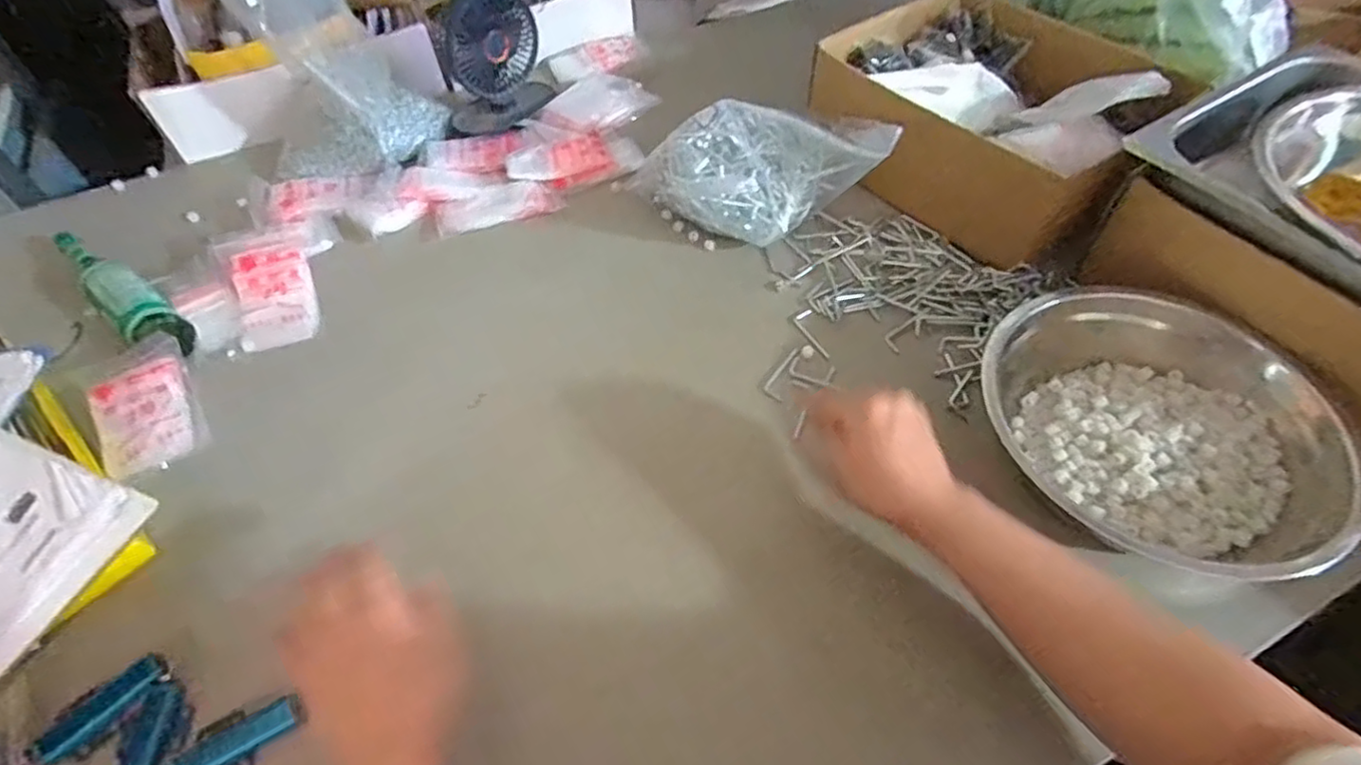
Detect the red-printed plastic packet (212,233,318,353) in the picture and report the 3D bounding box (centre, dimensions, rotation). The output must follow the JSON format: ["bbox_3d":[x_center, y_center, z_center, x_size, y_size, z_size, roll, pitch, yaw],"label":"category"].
[{"bbox_3d":[-0.416,-0.100,0.656,0.074,0.016,0.156,-25,56,-15],"label":"red-printed plastic packet"}]

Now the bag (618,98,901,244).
[{"bbox_3d":[0.076,-0.228,0.693,0.256,0.099,0.147,-2,53,1],"label":"bag"}]

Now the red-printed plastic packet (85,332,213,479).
[{"bbox_3d":[-0.474,0.021,0.575,0.077,0.015,0.135,-30,58,-19],"label":"red-printed plastic packet"}]

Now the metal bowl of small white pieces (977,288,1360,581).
[{"bbox_3d":[0.354,0.048,0.516,0.243,0.107,0.230,-1,53,2],"label":"metal bowl of small white pieces"}]

